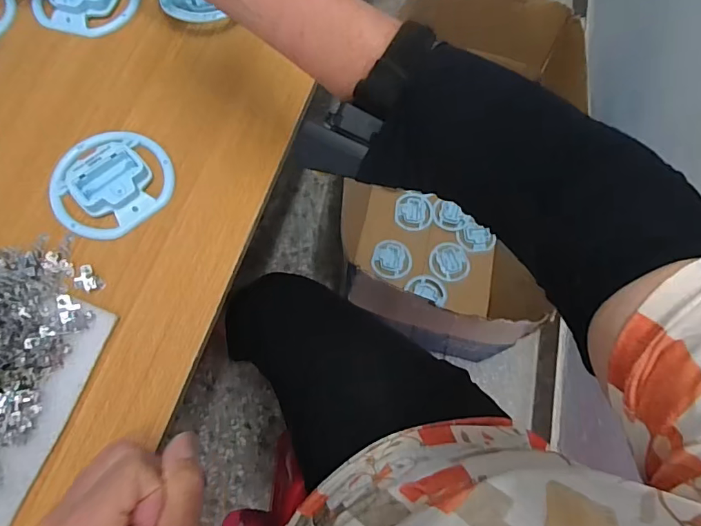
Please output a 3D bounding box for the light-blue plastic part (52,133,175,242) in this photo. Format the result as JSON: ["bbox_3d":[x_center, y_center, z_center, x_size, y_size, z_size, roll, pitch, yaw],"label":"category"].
[{"bbox_3d":[-0.210,-0.073,0.408,0.099,0.020,0.096,1,71,-2],"label":"light-blue plastic part"}]

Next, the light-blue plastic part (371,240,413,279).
[{"bbox_3d":[0.103,-0.008,1.166,0.099,0.022,0.095,1,71,-2],"label":"light-blue plastic part"}]

